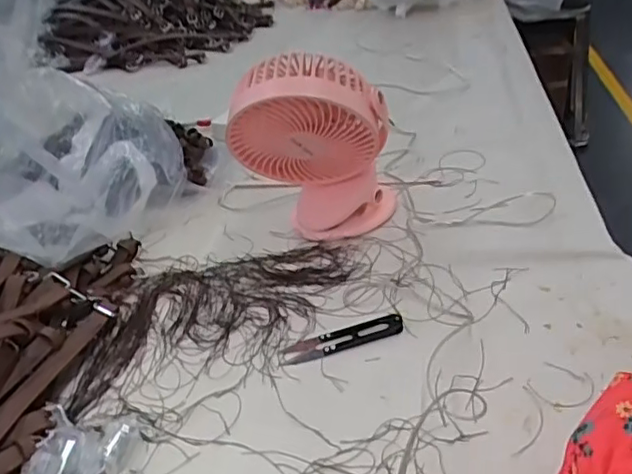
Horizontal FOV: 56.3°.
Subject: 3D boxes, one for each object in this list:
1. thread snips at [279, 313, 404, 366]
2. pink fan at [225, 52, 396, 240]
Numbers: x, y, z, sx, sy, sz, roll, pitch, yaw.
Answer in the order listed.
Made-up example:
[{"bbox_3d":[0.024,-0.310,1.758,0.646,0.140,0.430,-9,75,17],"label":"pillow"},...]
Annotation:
[{"bbox_3d":[0.021,0.082,0.486,0.101,0.008,0.026,-11,33,-7],"label":"thread snips"},{"bbox_3d":[-0.003,-0.078,0.564,0.143,0.192,0.092,-3,33,6],"label":"pink fan"}]

